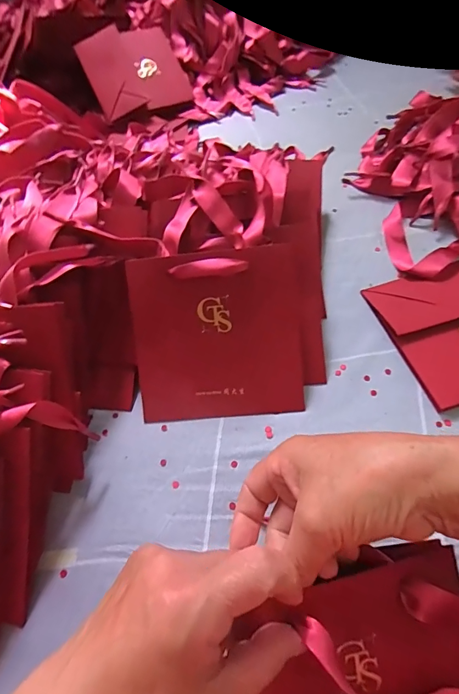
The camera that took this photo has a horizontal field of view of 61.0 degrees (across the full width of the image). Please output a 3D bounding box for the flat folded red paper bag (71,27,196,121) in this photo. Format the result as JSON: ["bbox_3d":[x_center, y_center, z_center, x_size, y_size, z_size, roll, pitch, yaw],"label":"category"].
[{"bbox_3d":[-0.145,-0.426,0.600,0.142,0.010,0.139,-21,83,-18],"label":"flat folded red paper bag"}]

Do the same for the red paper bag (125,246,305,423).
[{"bbox_3d":[-0.010,-0.008,0.323,0.137,0.009,0.135,-5,98,3],"label":"red paper bag"}]

